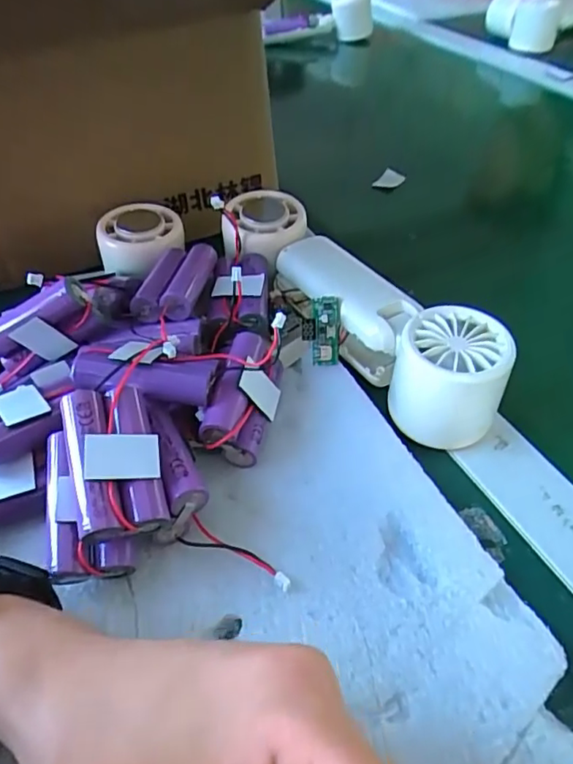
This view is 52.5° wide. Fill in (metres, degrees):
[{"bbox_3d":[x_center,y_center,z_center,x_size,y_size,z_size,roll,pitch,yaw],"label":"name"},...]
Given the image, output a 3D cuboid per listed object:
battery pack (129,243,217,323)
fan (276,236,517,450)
[{"bbox_3d":[-0.066,-0.062,0.343,0.033,0.017,0.070,5,46,9],"label":"battery pack"},{"bbox_3d":[0.050,-0.034,0.334,0.053,0.050,0.167,-30,51,-24],"label":"fan"}]

